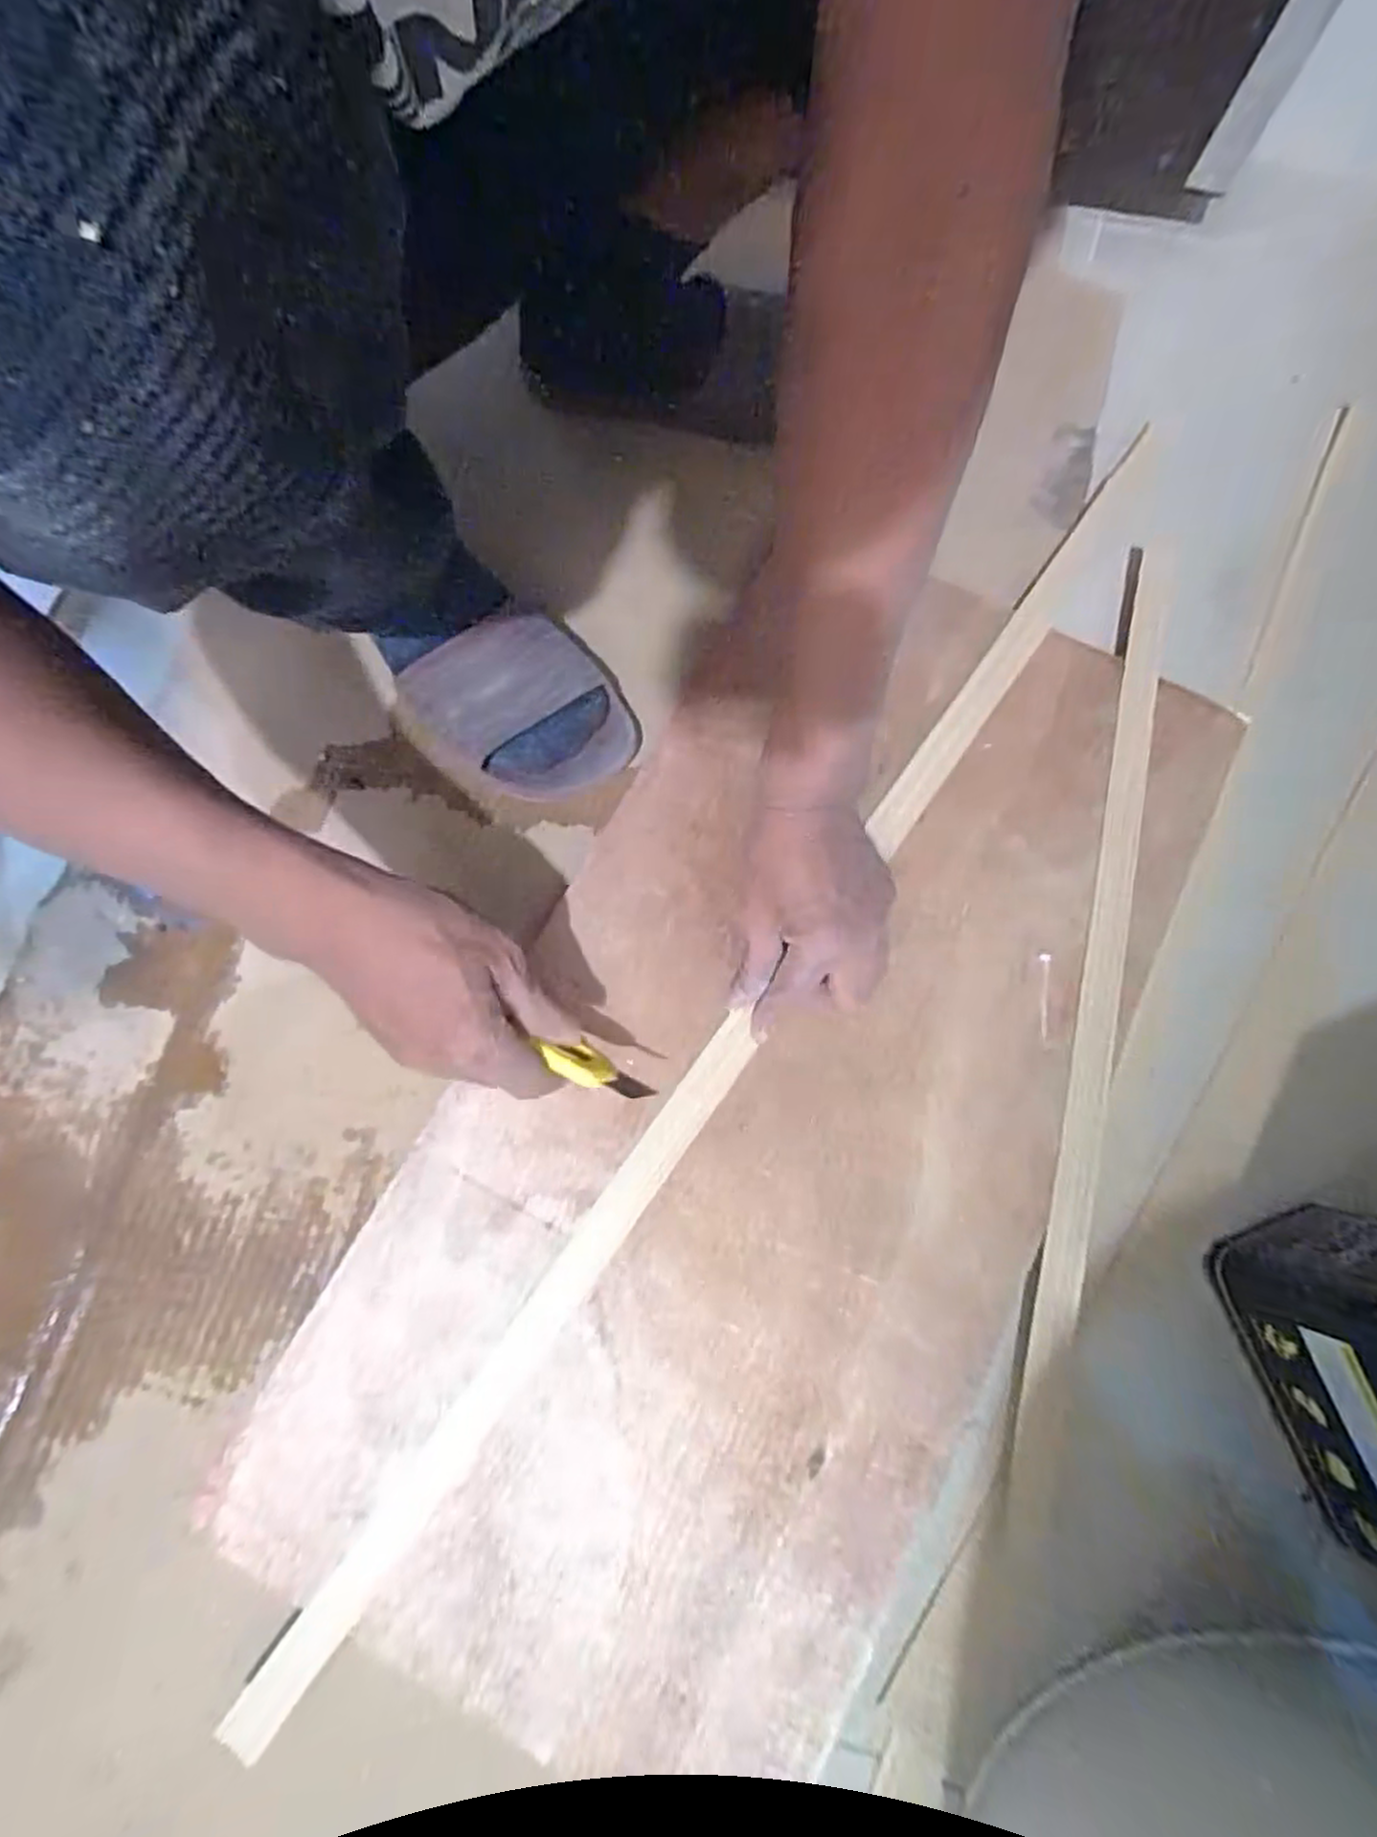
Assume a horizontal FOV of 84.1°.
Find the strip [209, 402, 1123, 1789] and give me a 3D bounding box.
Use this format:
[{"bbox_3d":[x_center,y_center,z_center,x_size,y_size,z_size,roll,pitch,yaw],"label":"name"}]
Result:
[{"bbox_3d":[0.062,0.027,0.457,0.027,0.010,0.909,35,77,9],"label":"strip"}]

